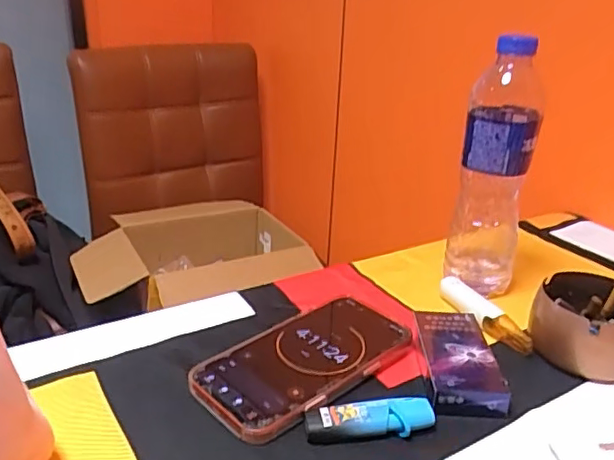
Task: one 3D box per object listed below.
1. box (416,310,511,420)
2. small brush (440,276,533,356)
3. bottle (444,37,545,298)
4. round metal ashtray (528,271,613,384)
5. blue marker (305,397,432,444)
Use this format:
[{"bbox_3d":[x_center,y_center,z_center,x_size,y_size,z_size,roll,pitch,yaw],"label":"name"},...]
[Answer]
[{"bbox_3d":[0.112,0.097,0.430,0.051,0.024,0.094,3,25,1],"label":"box"},{"bbox_3d":[0.150,0.071,0.495,0.019,0.021,0.098,-10,28,-26],"label":"small brush"},{"bbox_3d":[0.167,-0.057,0.515,0.059,0.210,0.062,12,26,19],"label":"bottle"},{"bbox_3d":[0.225,0.076,0.460,0.085,0.048,0.083,2,25,-1],"label":"round metal ashtray"},{"bbox_3d":[0.041,0.122,0.376,0.083,0.014,0.022,-1,25,-7],"label":"blue marker"}]

